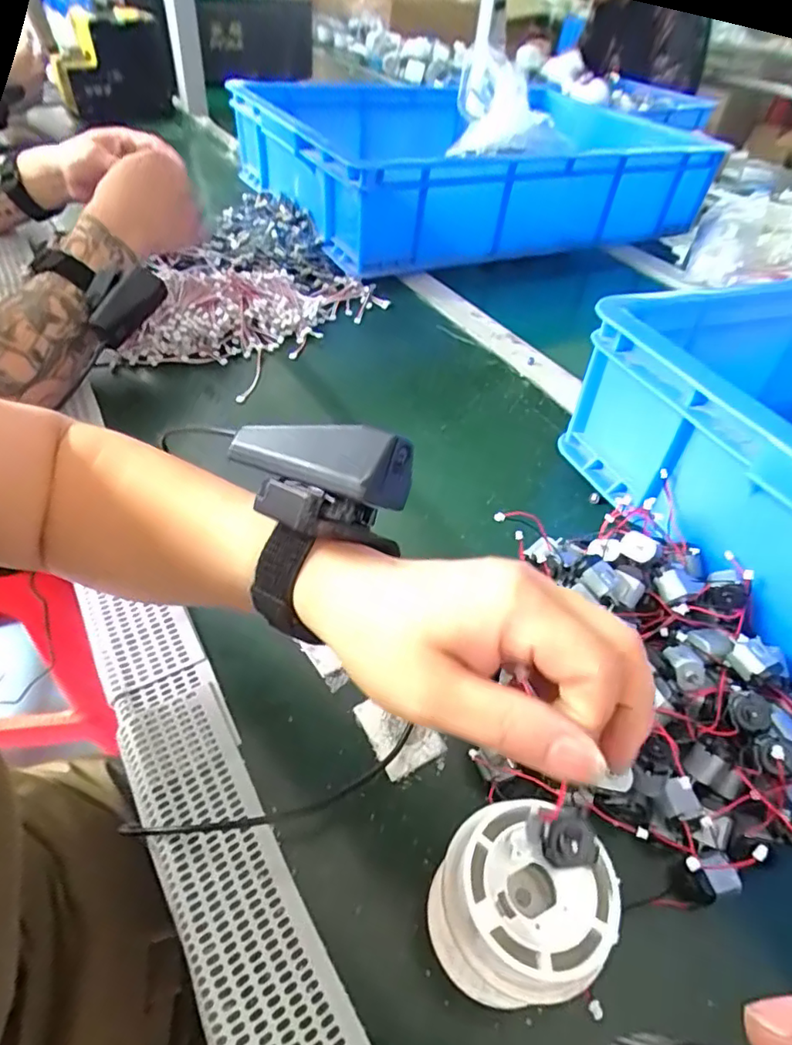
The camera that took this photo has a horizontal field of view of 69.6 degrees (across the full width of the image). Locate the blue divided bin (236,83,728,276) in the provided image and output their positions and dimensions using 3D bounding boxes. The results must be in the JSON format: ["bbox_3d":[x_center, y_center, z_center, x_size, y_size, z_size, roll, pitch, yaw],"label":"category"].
[{"bbox_3d":[0.085,-0.548,0.835,0.609,0.126,0.493,-16,50,-21],"label":"blue divided bin"}]

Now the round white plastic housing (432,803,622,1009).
[{"bbox_3d":[0.044,0.154,0.226,0.058,0.092,0.050,25,48,17],"label":"round white plastic housing"}]

